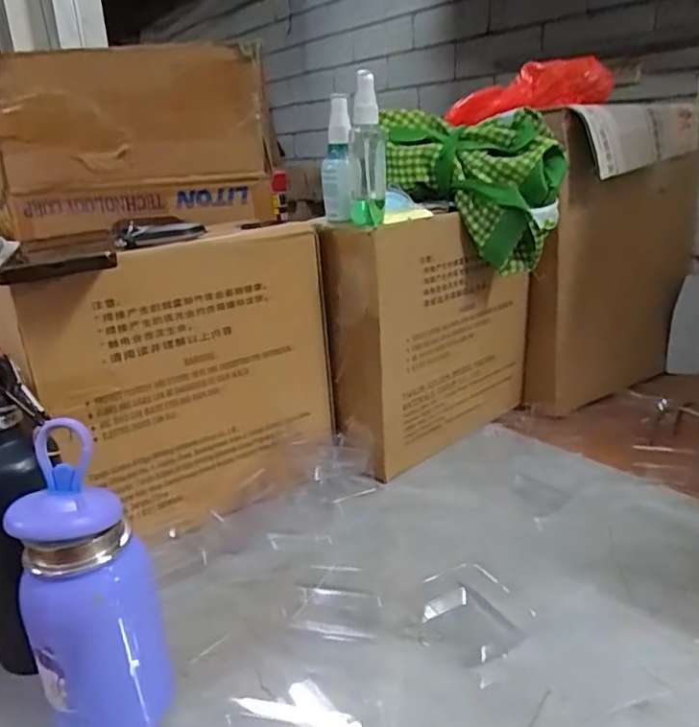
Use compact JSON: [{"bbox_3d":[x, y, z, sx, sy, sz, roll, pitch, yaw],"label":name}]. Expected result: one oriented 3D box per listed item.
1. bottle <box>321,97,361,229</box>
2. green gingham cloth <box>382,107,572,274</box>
[{"bbox_3d":[-0.010,-0.201,0.612,0.035,0.121,0.033,-4,20,-4],"label":"bottle"},{"bbox_3d":[0.128,-0.190,0.672,0.196,0.156,0.099,1,20,10],"label":"green gingham cloth"}]

